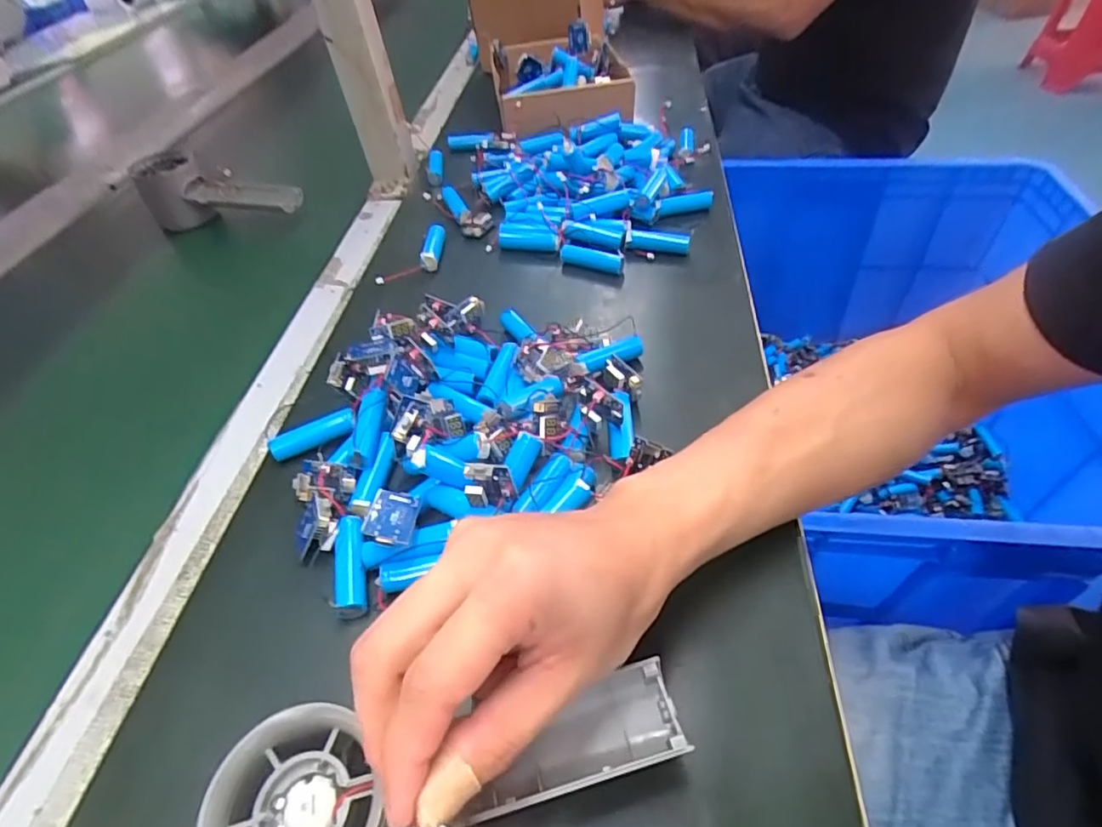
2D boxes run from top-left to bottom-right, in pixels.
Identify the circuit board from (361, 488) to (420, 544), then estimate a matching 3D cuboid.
[{"bbox_3d":[-0.077,0.050,0.280,0.022,0.005,0.029,15,37,-9],"label":"circuit board"}]

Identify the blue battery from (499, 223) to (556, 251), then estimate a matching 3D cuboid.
[{"bbox_3d":[-0.019,-0.143,0.477,0.049,0.014,0.014,7,47,10],"label":"blue battery"}]

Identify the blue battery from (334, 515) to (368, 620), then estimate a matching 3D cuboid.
[{"bbox_3d":[-0.098,0.074,0.286,0.014,0.012,0.049,-10,59,-6],"label":"blue battery"}]

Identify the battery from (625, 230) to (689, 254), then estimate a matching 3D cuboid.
[{"bbox_3d":[0.084,-0.135,0.457,0.048,0.013,0.011,6,47,10],"label":"battery"}]

